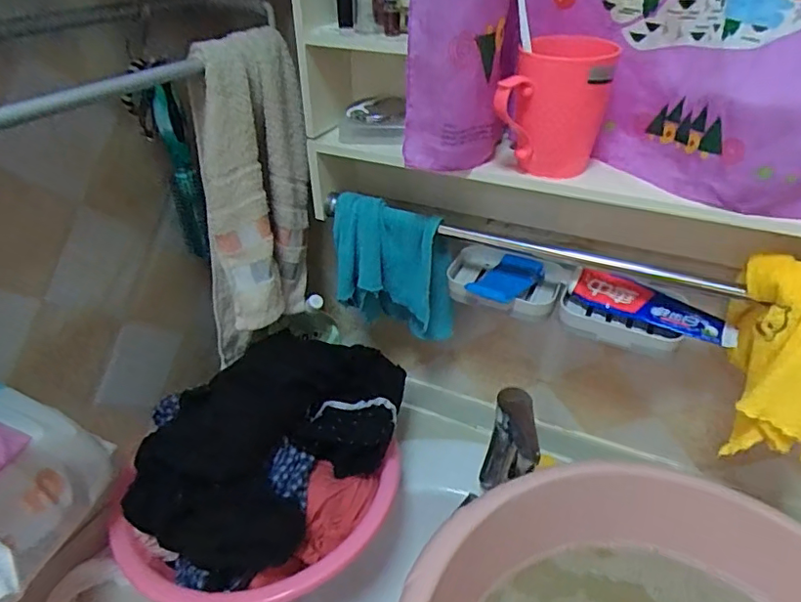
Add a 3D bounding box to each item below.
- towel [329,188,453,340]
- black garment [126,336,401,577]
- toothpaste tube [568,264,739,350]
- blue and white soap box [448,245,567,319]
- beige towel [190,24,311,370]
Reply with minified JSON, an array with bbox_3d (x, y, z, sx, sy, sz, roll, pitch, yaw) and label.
[{"bbox_3d":[-0.011,-0.030,0.666,0.145,0.172,0.058,10,37,14],"label":"towel"},{"bbox_3d":[-0.136,0.160,0.658,0.194,0.123,0.350,28,45,34],"label":"black garment"},{"bbox_3d":[0.264,0.003,0.573,0.164,0.030,0.036,18,39,24],"label":"toothpaste tube"},{"bbox_3d":[0.120,-0.022,0.637,0.127,0.033,0.104,15,38,20],"label":"blue and white soap box"},{"bbox_3d":[-0.173,-0.107,0.625,0.082,0.341,0.157,8,36,12],"label":"beige towel"}]

